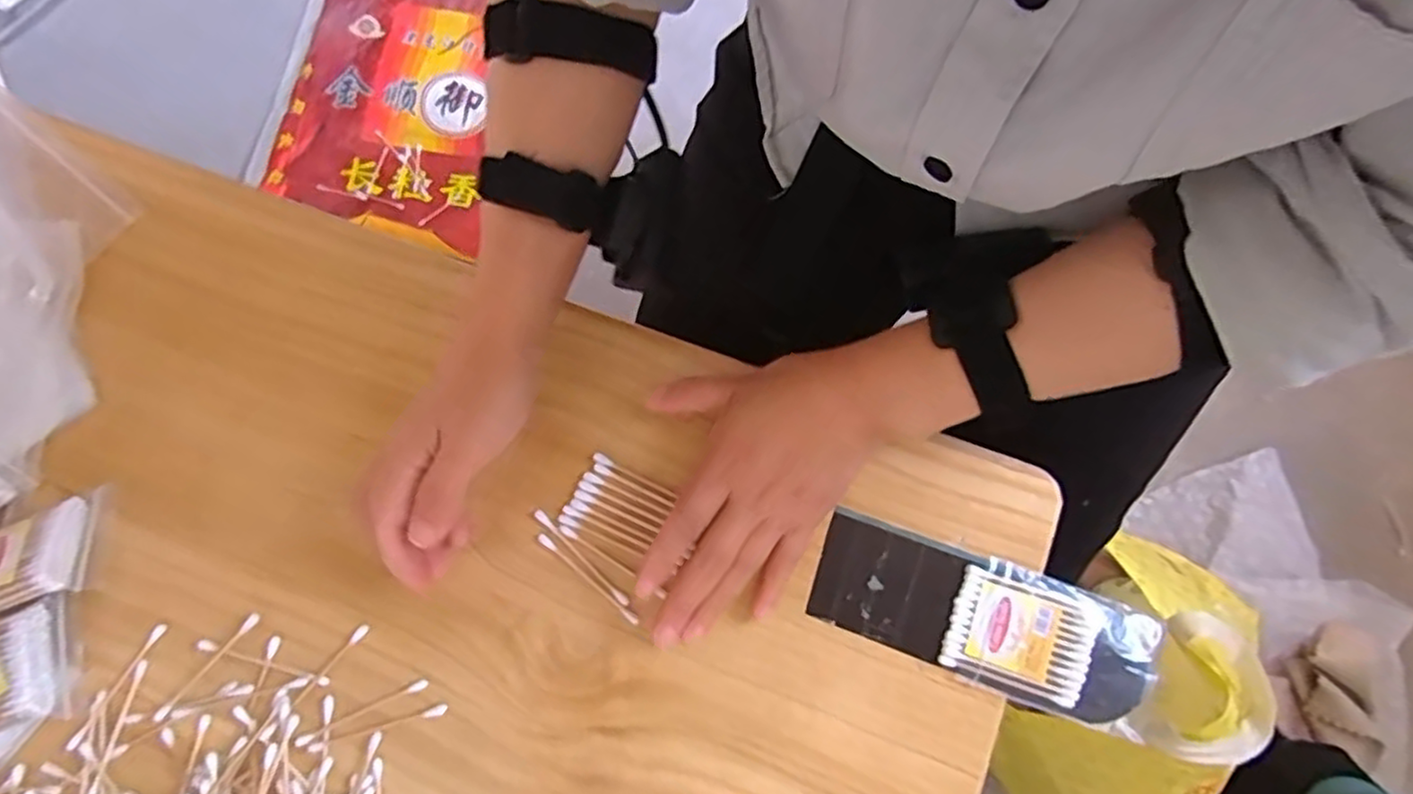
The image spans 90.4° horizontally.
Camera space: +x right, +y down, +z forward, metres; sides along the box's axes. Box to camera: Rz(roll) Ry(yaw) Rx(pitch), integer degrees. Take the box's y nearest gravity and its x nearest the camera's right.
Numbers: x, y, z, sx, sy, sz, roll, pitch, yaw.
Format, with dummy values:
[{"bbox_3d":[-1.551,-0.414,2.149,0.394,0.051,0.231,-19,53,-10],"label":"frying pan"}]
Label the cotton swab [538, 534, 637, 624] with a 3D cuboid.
[{"bbox_3d":[-0.064,0.098,0.379,0.070,0.004,0.005,39,82,7],"label":"cotton swab"}]

